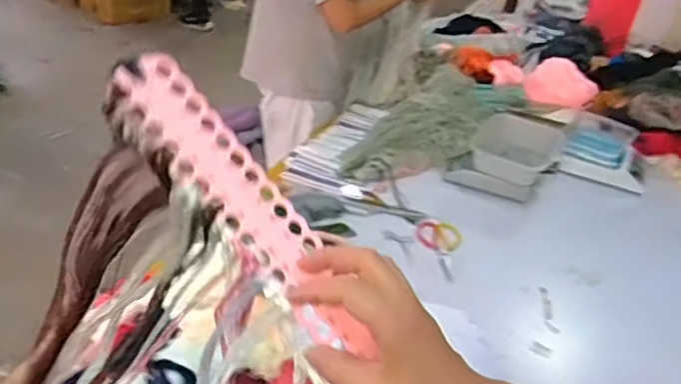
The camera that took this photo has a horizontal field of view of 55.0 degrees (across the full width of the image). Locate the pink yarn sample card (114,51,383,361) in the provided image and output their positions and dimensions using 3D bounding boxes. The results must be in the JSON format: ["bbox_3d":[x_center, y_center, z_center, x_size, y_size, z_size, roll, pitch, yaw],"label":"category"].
[{"bbox_3d":[-0.062,0.009,0.453,0.239,0.013,0.061,53,41,-2],"label":"pink yarn sample card"}]

